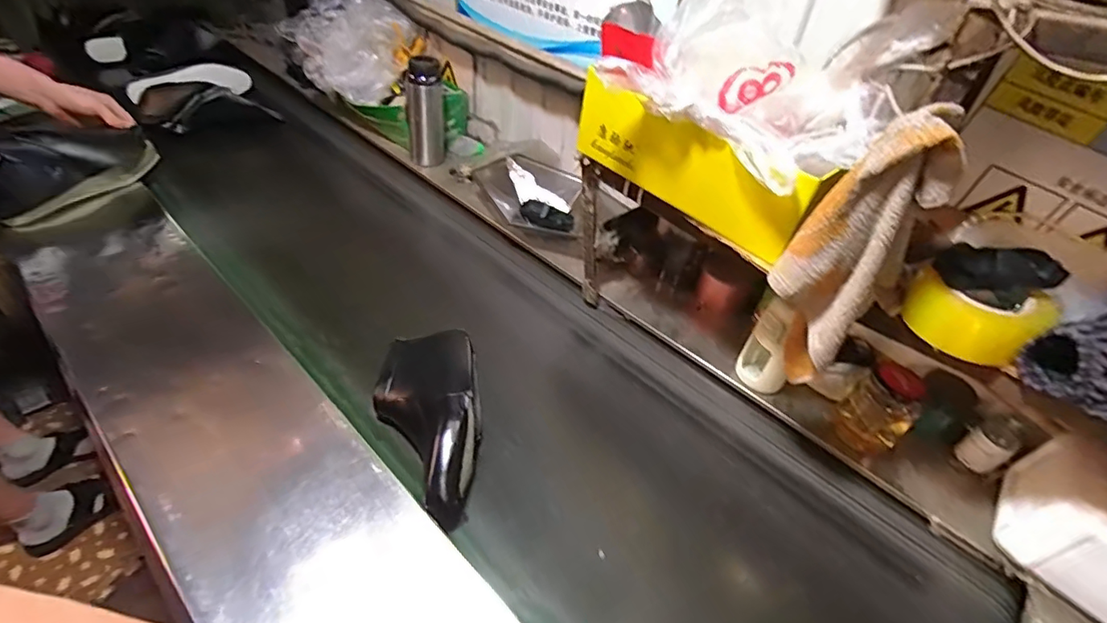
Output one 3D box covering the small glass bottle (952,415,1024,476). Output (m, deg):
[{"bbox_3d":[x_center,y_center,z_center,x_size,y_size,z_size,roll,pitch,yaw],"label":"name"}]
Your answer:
[{"bbox_3d":[0.613,0.188,0.734,0.060,0.084,0.052,-17,48,-25],"label":"small glass bottle"}]

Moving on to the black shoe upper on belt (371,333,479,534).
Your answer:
[{"bbox_3d":[-0.163,0.133,0.688,0.141,0.089,0.279,-3,43,-12],"label":"black shoe upper on belt"}]

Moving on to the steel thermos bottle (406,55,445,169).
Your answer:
[{"bbox_3d":[-0.290,-0.454,1.182,0.079,0.203,0.066,-8,45,-16],"label":"steel thermos bottle"}]

